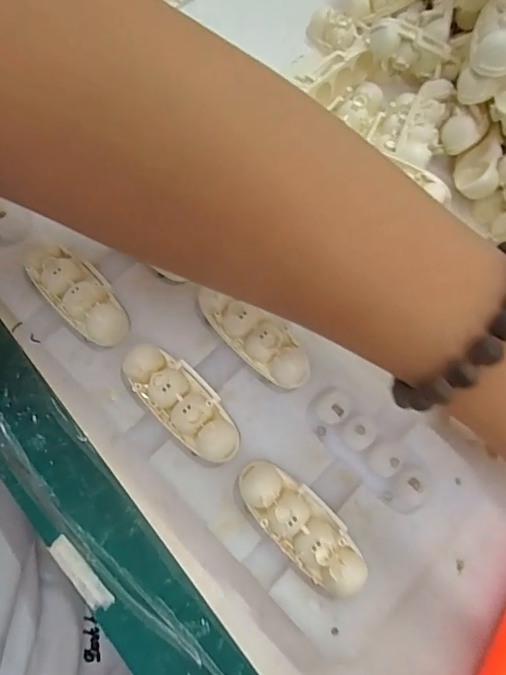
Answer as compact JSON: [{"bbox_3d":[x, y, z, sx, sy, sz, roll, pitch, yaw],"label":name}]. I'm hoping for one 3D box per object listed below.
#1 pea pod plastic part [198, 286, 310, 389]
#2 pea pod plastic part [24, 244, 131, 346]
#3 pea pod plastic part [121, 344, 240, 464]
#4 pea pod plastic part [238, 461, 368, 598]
[{"bbox_3d":[0.000,-0.001,0.198,0.060,0.016,0.021,37,77,9],"label":"pea pod plastic part"},{"bbox_3d":[-0.082,-0.021,0.202,0.060,0.015,0.025,43,78,10],"label":"pea pod plastic part"},{"bbox_3d":[-0.031,0.028,0.190,0.025,0.015,0.060,-43,80,-12],"label":"pea pod plastic part"},{"bbox_3d":[0.020,0.077,0.179,0.024,0.015,0.060,-43,80,-11],"label":"pea pod plastic part"}]

